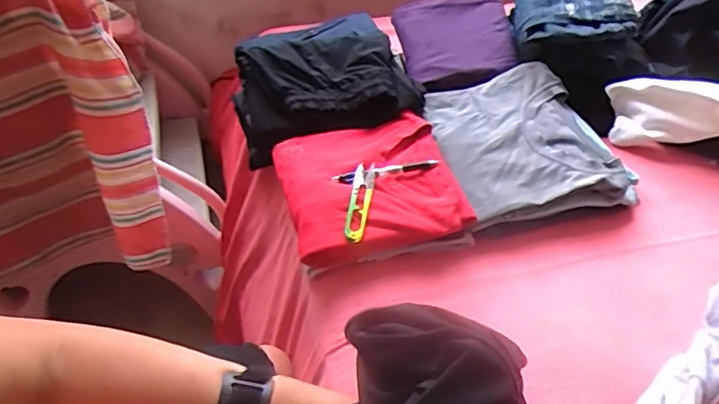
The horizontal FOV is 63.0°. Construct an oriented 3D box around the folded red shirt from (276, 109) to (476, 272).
[{"bbox_3d":[0.012,-0.023,0.785,0.222,0.057,0.217,-11,46,-13],"label":"folded red shirt"}]

